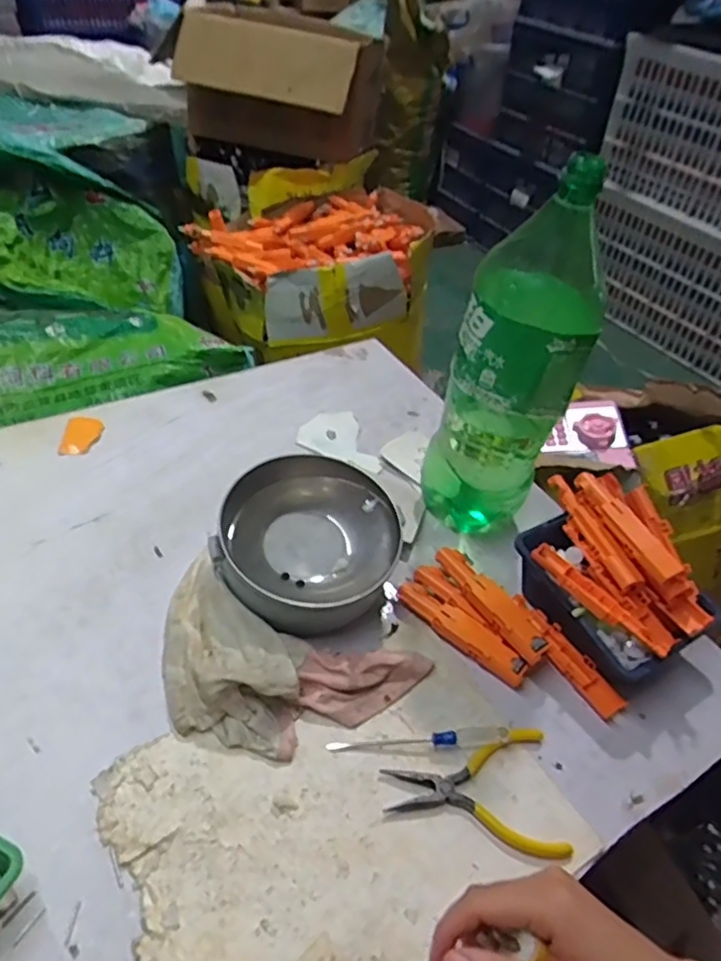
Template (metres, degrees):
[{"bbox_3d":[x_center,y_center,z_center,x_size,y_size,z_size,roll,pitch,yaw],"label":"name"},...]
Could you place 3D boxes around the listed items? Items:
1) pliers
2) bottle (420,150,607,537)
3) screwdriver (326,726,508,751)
[{"bbox_3d":[0.077,0.213,0.446,0.118,0.010,0.083,0,43,-6],"label":"pliers"},{"bbox_3d":[0.132,-0.099,0.557,0.105,0.317,0.110,19,45,14],"label":"bottle"},{"bbox_3d":[0.041,0.185,0.466,0.127,0.011,0.011,-1,43,-6],"label":"screwdriver"}]

